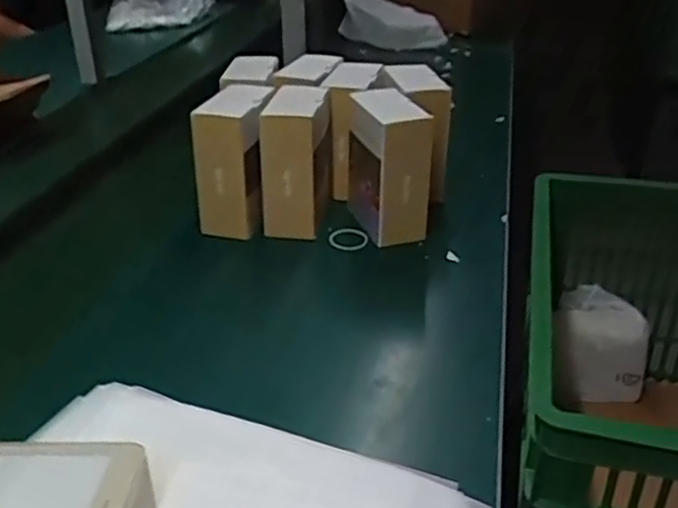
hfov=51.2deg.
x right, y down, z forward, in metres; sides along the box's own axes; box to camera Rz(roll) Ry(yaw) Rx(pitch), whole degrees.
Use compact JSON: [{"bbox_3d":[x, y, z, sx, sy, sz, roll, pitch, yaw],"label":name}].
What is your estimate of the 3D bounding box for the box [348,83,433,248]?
[{"bbox_3d":[0.060,-0.105,0.903,0.077,0.176,0.125,-13,32,-18],"label":"box"}]

